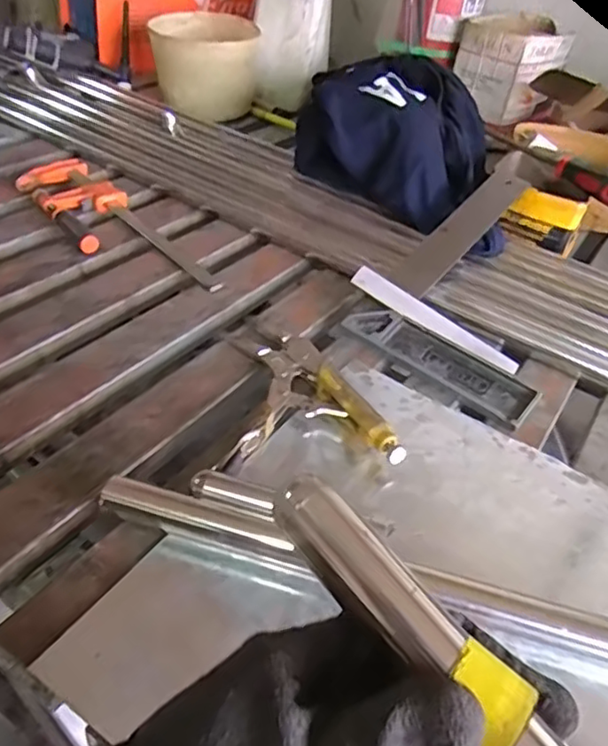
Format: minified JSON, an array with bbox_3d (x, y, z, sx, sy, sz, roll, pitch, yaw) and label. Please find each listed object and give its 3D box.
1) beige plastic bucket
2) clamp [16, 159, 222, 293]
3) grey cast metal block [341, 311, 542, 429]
[{"bbox_3d":[-0.154,-0.471,0.977,0.158,0.116,0.129,-2,40,-14],"label":"beige plastic bucket"},{"bbox_3d":[-0.206,-0.158,0.678,0.097,0.029,0.281,-23,50,-34],"label":"clamp"},{"bbox_3d":[0.121,-0.013,0.566,0.177,0.011,0.042,34,76,23],"label":"grey cast metal block"}]

